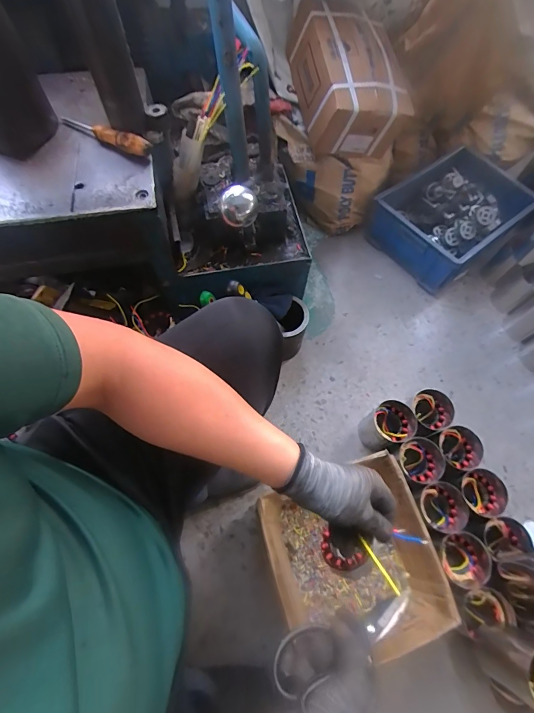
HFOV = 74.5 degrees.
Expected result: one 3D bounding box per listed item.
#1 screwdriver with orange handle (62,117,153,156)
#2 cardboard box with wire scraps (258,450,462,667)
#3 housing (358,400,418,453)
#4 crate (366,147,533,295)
[{"bbox_3d":[-0.279,-0.383,0.597,0.181,0.030,0.023,26,68,9],"label":"screwdriver with orange handle"},{"bbox_3d":[0.164,0.390,0.697,0.303,0.135,0.305,-18,68,-10],"label":"cardboard box with wire scraps"},{"bbox_3d":[0.280,0.167,0.828,0.103,0.104,0.096,-16,68,-9],"label":"housing"},{"bbox_3d":[0.543,-0.412,1.059,0.396,0.171,0.309,-36,72,-16],"label":"crate"}]

